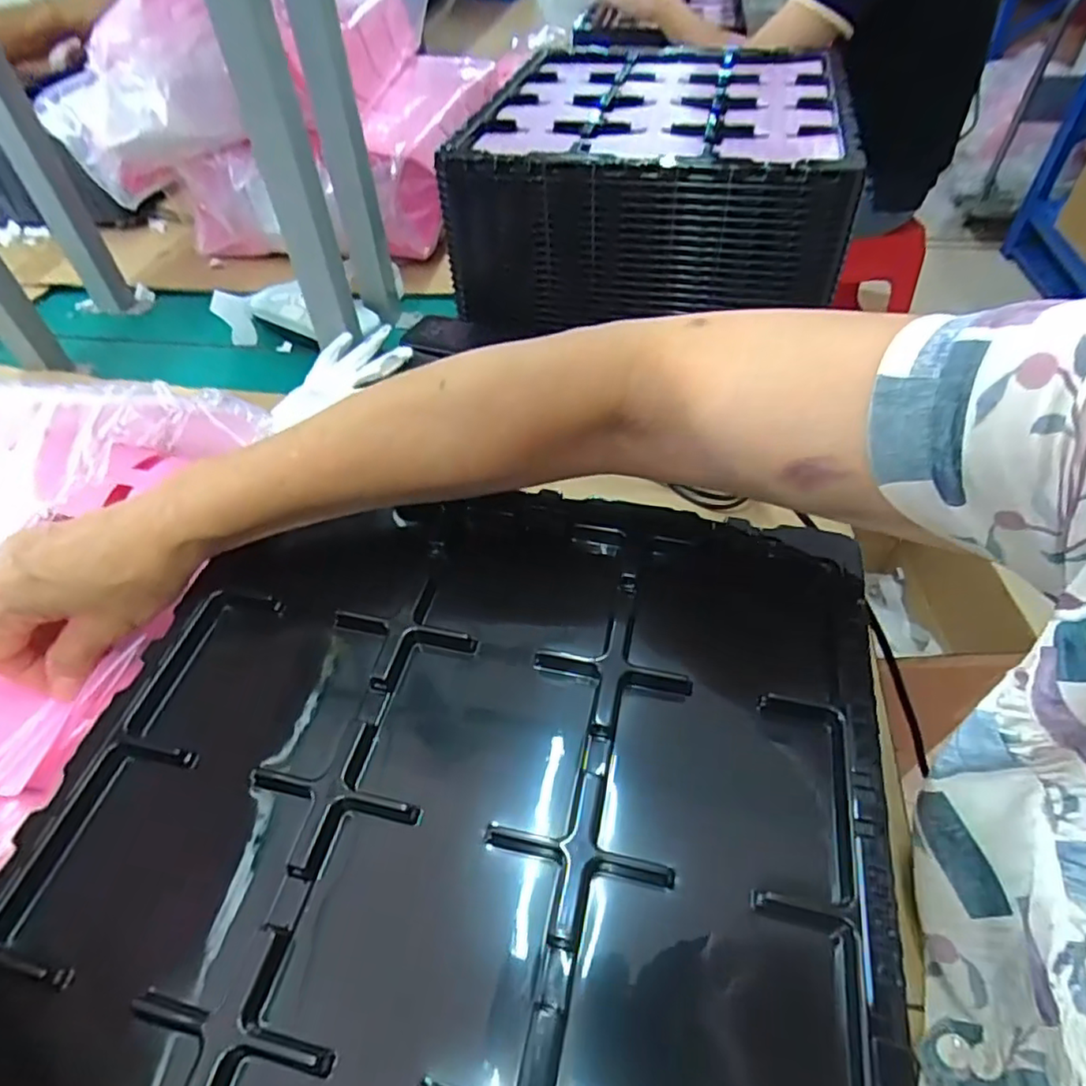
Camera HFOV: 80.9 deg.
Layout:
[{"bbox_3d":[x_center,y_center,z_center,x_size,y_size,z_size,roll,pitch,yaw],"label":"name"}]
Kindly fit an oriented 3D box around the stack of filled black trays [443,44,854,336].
[{"bbox_3d":[0.100,-0.345,0.625,0.331,0.155,0.297,8,50,11],"label":"stack of filled black trays"}]

